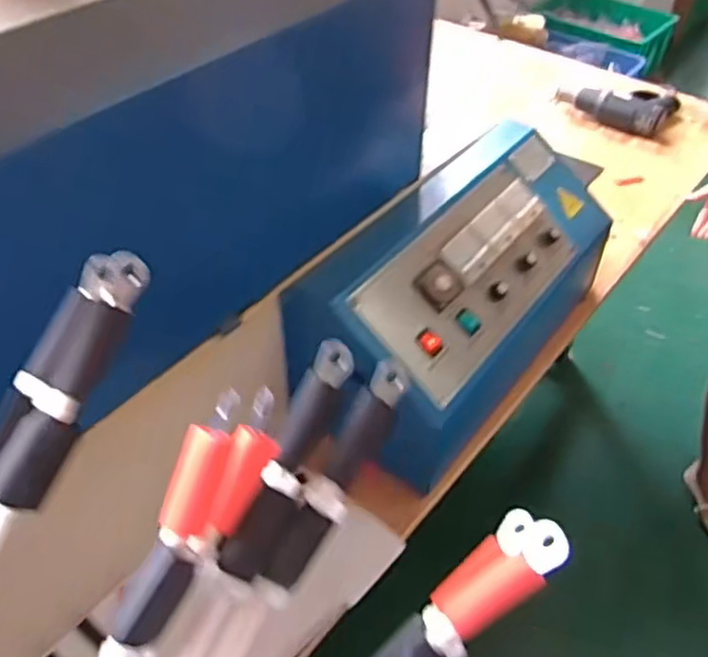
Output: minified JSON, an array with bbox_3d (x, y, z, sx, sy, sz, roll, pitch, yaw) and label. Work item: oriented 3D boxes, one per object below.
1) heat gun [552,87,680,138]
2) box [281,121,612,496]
[{"bbox_3d":[0.625,-0.553,1.635,0.255,0.067,0.224,26,48,24],"label":"heat gun"},{"bbox_3d":[0.157,-0.057,0.944,0.209,0.222,0.526,27,49,25],"label":"box"}]

